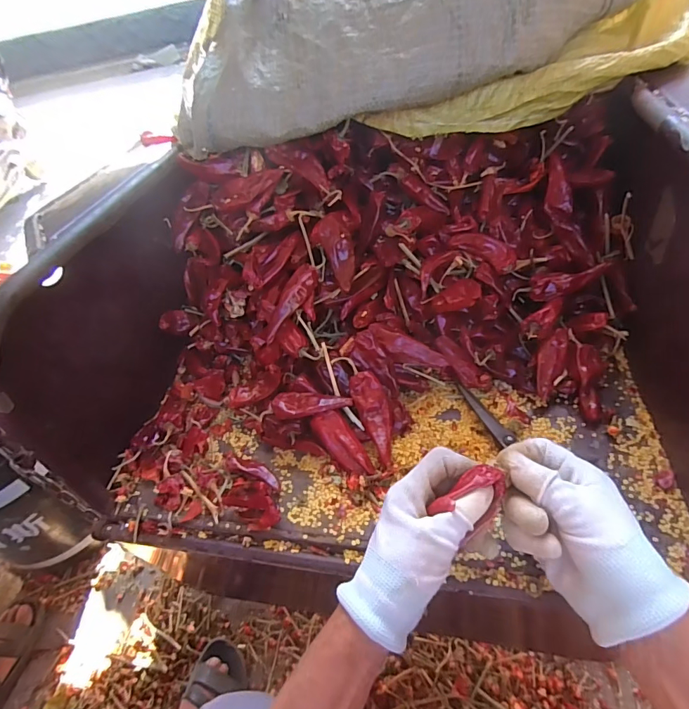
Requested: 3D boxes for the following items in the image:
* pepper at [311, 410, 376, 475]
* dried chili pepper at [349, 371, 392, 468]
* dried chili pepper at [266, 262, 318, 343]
[{"bbox_3d":[-0.002,0.089,0.412,0.028,0.015,0.077,-33,66,-24],"label":"pepper"},{"bbox_3d":[0.034,0.064,0.425,0.034,0.019,0.096,-14,65,-7],"label":"dried chili pepper"},{"bbox_3d":[-0.062,-0.056,0.462,0.026,0.020,0.093,36,94,36],"label":"dried chili pepper"}]

